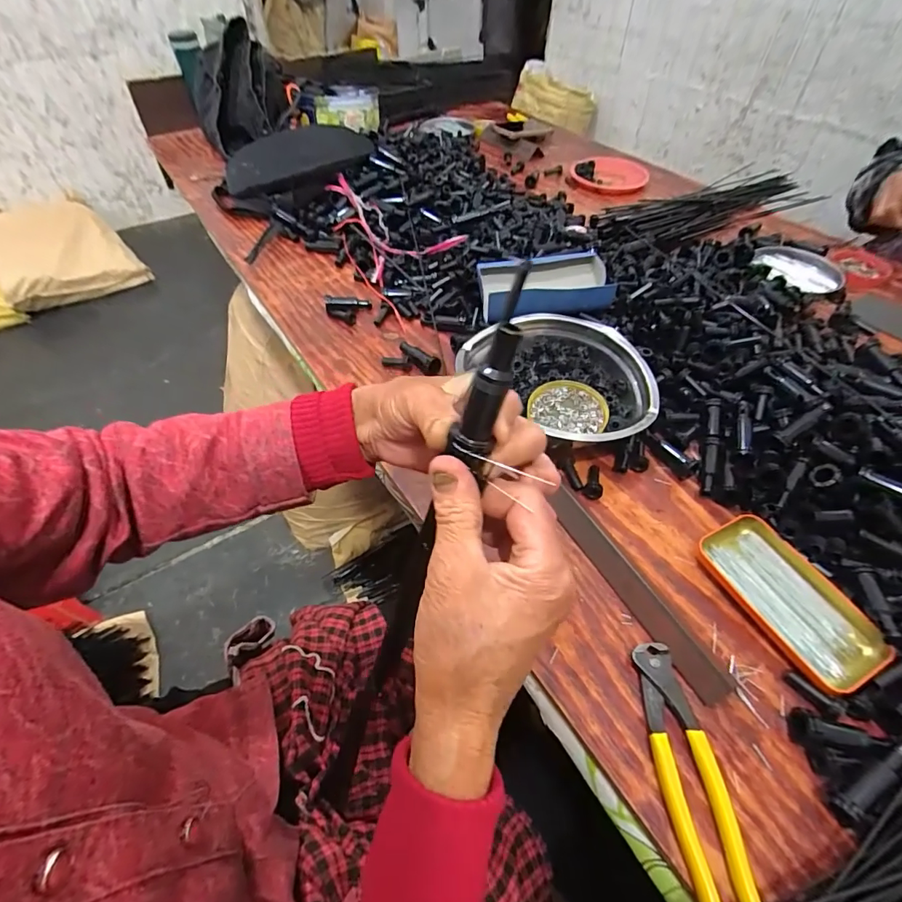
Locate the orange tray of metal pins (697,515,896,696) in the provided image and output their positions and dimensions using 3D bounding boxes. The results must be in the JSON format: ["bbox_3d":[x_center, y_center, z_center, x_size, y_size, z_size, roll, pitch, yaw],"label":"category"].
[{"bbox_3d":[0.287,0.123,0.397,0.074,0.024,0.143,-20,54,-15],"label":"orange tray of metal pins"}]

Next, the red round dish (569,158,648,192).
[{"bbox_3d":[0.341,-0.601,1.008,0.158,0.027,0.160,13,52,10],"label":"red round dish"}]

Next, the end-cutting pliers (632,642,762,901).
[{"bbox_3d":[0.164,0.219,0.320,0.042,0.019,0.160,-4,51,-3],"label":"end-cutting pliers"}]

